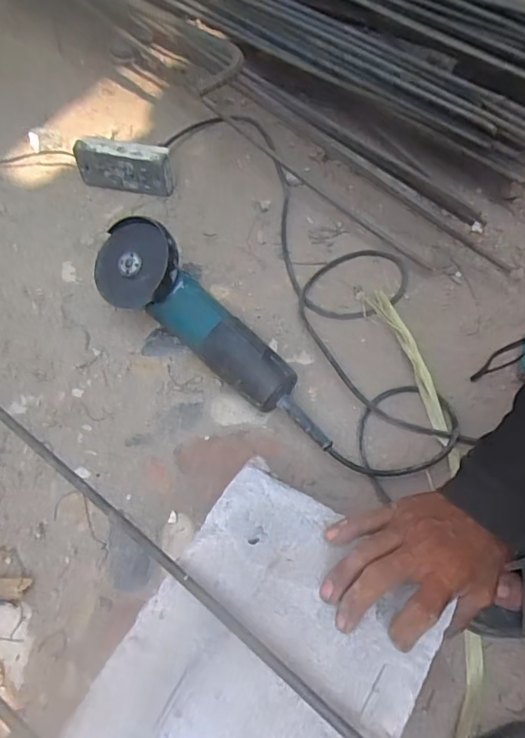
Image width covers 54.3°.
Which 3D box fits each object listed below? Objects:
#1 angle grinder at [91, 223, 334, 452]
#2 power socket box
[{"bbox_3d":[-0.075,-0.041,0.571,0.090,0.106,0.305,-40,67,-18],"label":"angle grinder"},{"bbox_3d":[-0.197,-0.291,0.735,0.139,0.064,0.044,9,62,9],"label":"power socket box"}]

